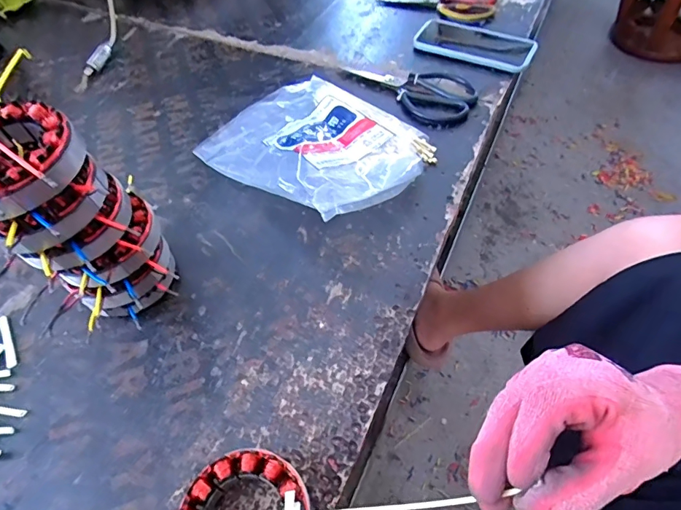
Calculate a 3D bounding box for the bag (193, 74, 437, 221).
[{"bbox_3d":[-0.029,-0.140,0.513,0.198,0.062,0.251,-39,62,-24],"label":"bag"}]

